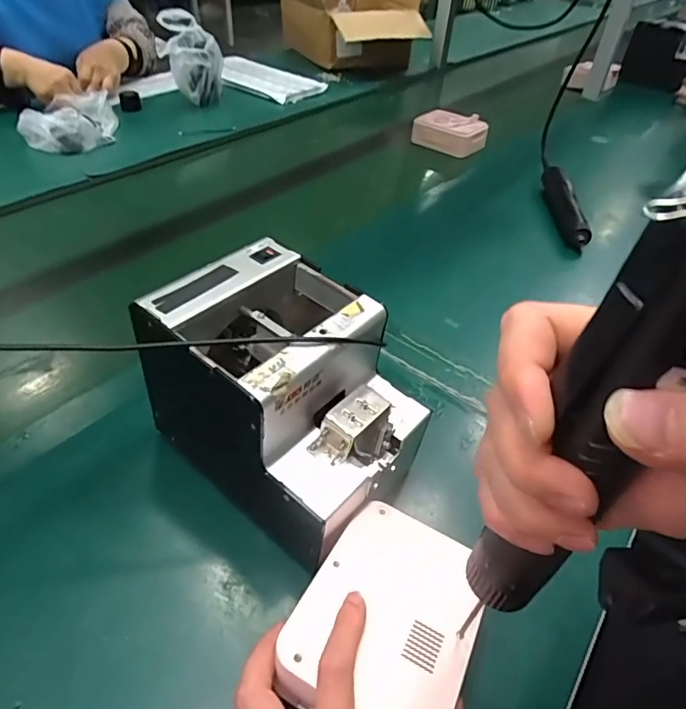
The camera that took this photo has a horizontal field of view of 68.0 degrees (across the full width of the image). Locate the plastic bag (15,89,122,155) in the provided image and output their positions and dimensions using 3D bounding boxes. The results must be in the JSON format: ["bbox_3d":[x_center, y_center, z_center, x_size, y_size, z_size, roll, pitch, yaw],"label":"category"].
[{"bbox_3d":[-0.493,-0.423,0.920,0.160,0.058,0.174,-14,45,-19],"label":"plastic bag"}]

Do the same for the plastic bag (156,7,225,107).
[{"bbox_3d":[-0.315,-0.612,1.061,0.120,0.144,0.131,-3,43,-9],"label":"plastic bag"}]

